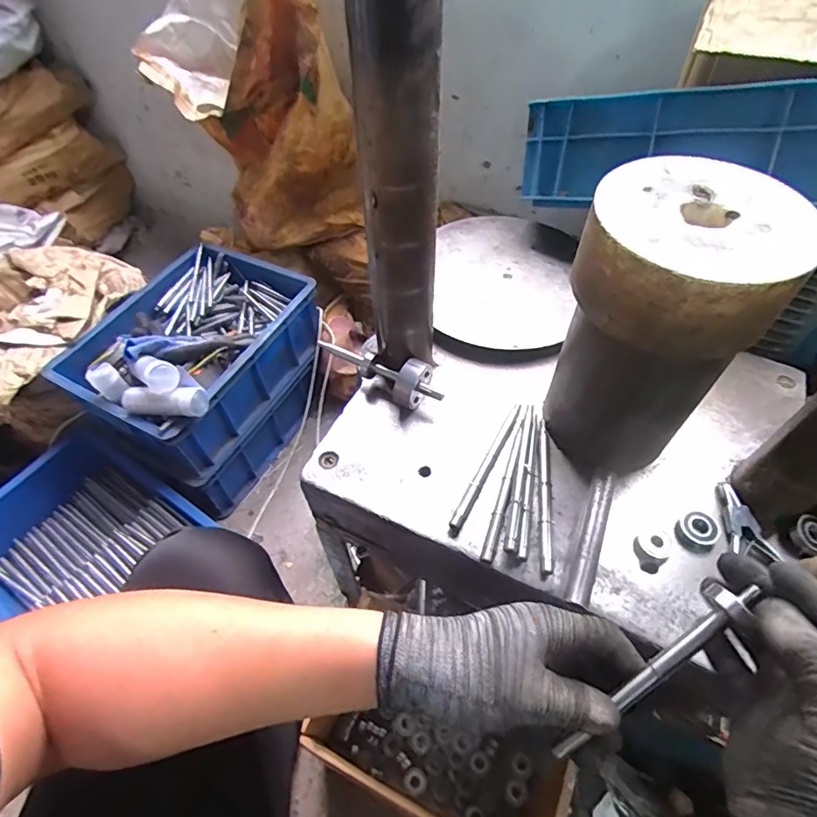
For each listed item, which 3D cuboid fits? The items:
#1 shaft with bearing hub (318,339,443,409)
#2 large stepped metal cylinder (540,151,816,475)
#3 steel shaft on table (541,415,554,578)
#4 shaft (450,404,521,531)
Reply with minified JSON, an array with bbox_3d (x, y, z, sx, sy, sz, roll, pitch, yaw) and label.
[{"bbox_3d":[-0.024,-0.043,0.556,0.144,0.047,0.055,29,59,21],"label":"shaft with bearing hub"},{"bbox_3d":[0.203,-0.057,0.428,0.141,0.249,0.138,33,61,23],"label":"large stepped metal cylinder"},{"bbox_3d":[0.136,0.082,0.485,0.012,0.014,0.163,5,54,5],"label":"steel shaft on table"},{"bbox_3d":[0.083,0.054,0.507,0.010,0.008,0.162,24,58,18],"label":"shaft"}]

